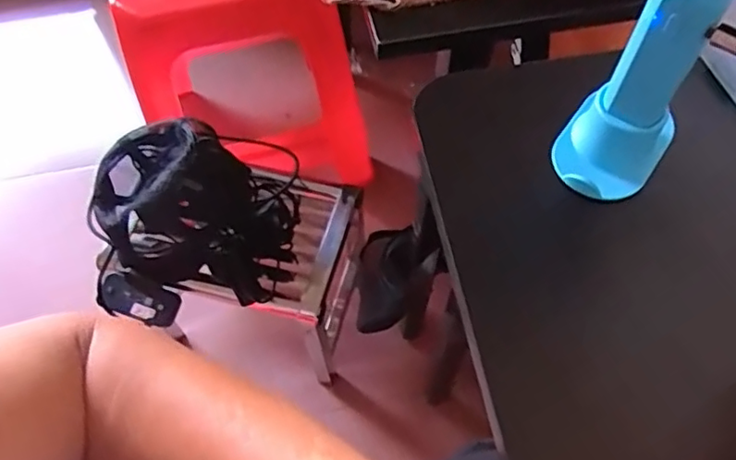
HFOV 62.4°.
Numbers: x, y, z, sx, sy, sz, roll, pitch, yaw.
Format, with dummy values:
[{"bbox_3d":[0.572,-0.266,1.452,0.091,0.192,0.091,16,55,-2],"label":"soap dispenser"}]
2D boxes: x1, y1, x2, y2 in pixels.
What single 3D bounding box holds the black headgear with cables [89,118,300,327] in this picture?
[{"bbox_3d":[-0.221,-0.018,0.796,0.239,0.161,0.209,-6,60,-1],"label":"black headgear with cables"}]

